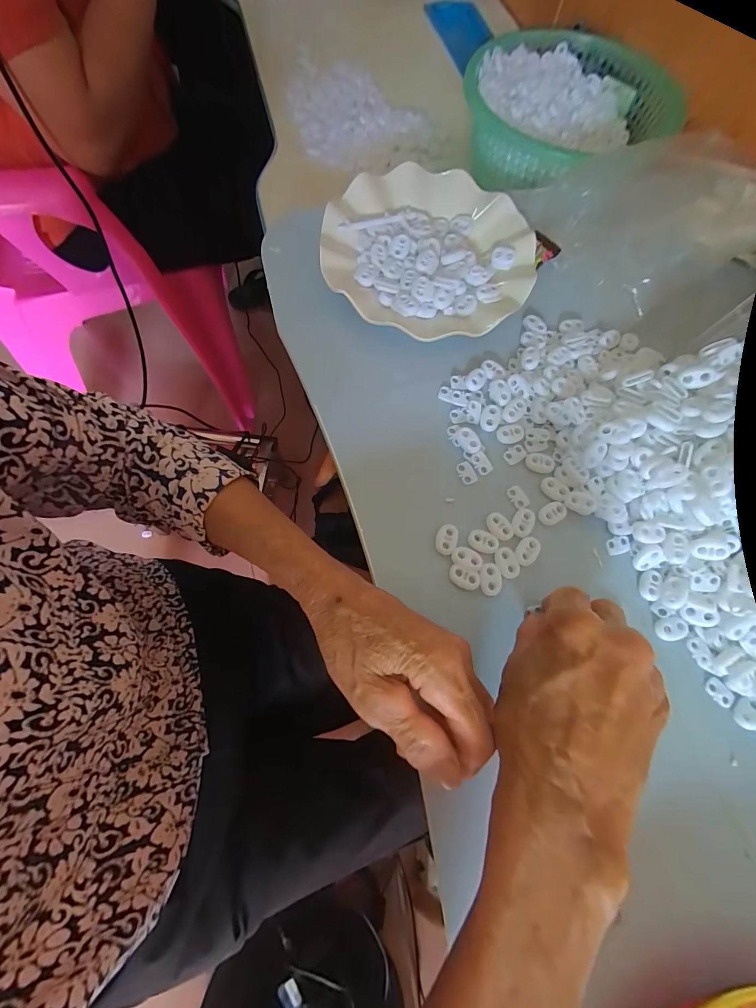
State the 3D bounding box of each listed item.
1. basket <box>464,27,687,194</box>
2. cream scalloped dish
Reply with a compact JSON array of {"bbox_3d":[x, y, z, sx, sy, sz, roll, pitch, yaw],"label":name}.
[{"bbox_3d":[0.205,-0.437,0.450,0.219,0.069,0.206,1,67,-2],"label":"basket"},{"bbox_3d":[0.044,-0.214,0.346,0.174,0.039,0.173,1,67,-2],"label":"cream scalloped dish"}]

